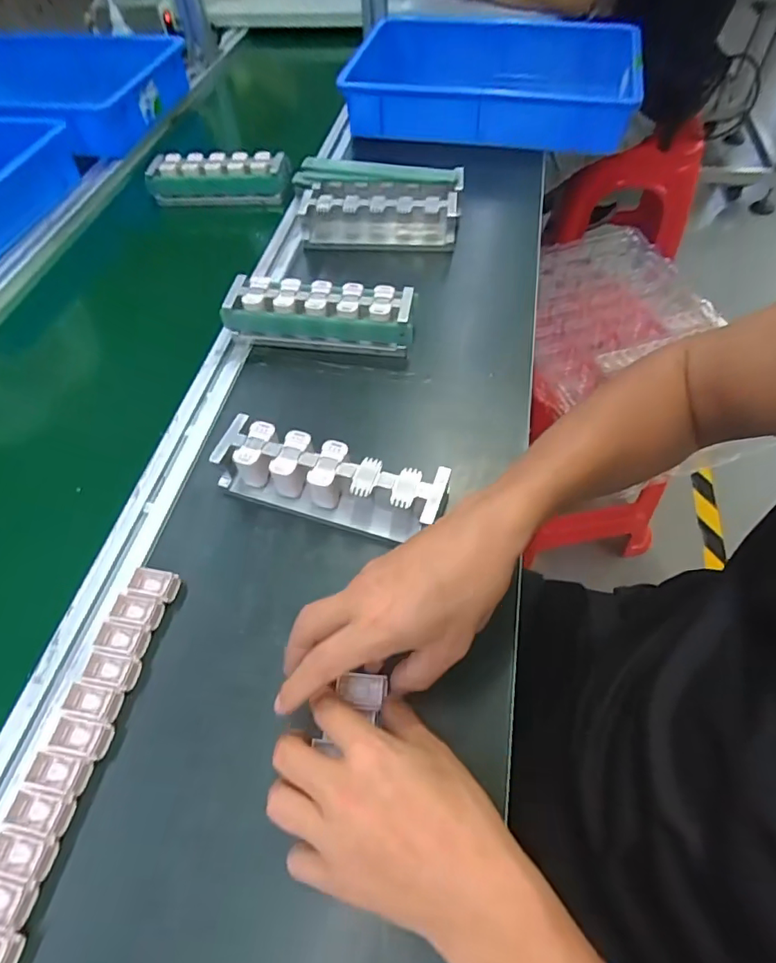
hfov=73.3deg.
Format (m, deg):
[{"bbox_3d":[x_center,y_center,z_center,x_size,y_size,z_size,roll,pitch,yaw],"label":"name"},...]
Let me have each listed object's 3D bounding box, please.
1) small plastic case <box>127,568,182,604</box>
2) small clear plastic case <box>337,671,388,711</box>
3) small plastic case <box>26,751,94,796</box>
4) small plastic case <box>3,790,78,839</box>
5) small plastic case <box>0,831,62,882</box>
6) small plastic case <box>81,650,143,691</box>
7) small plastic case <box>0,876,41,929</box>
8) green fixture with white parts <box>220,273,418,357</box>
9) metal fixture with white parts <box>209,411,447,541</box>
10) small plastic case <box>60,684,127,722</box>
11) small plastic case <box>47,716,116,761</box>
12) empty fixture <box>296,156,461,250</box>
[{"bbox_3d":[-0.179,0.081,0.403,0.035,0.018,0.022,9,56,9],"label":"small plastic case"},{"bbox_3d":[-0.018,0.142,0.356,0.033,0.007,0.023,4,57,5],"label":"small clear plastic case"},{"bbox_3d":[-0.209,0.186,0.333,0.036,0.013,0.019,7,56,8],"label":"small plastic case"},{"bbox_3d":[-0.213,0.204,0.321,0.036,0.012,0.021,5,56,7],"label":"small plastic case"},{"bbox_3d":[-0.217,0.223,0.310,0.036,0.012,0.021,3,56,5],"label":"small plastic case"},{"bbox_3d":[-0.193,0.134,0.368,0.035,0.012,0.022,6,56,7],"label":"small plastic case"},{"bbox_3d":[-0.220,0.239,0.298,0.034,0.013,0.021,6,56,8],"label":"small plastic case"},{"bbox_3d":[-0.070,-0.172,0.545,0.193,0.053,0.057,3,56,6],"label":"green fixture with white parts"},{"bbox_3d":[-0.048,0.001,0.430,0.187,0.050,0.051,14,57,13],"label":"metal fixture with white parts"},{"bbox_3d":[-0.201,0.152,0.358,0.035,0.013,0.019,7,56,8],"label":"small plastic case"},{"bbox_3d":[-0.202,0.169,0.344,0.035,0.012,0.021,6,56,8],"label":"small plastic case"},{"bbox_3d":[-0.019,-0.354,0.657,0.219,0.052,0.123,4,56,6],"label":"empty fixture"}]

